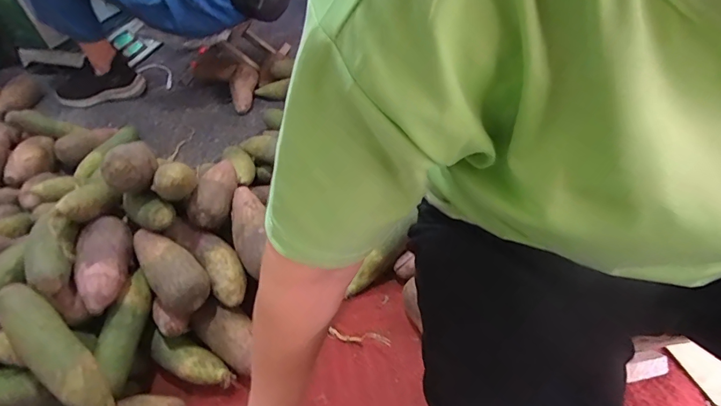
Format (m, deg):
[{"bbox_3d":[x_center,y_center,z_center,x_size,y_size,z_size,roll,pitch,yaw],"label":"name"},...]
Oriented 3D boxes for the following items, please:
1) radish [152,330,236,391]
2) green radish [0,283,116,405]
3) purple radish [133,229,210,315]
[{"bbox_3d":[-0.254,0.243,0.647,0.140,0.052,0.051,17,51,19],"label":"radish"},{"bbox_3d":[-0.382,0.181,0.527,0.209,0.050,0.056,42,60,11],"label":"green radish"},{"bbox_3d":[-0.291,0.095,0.646,0.068,0.054,0.150,-37,55,-26],"label":"purple radish"}]

